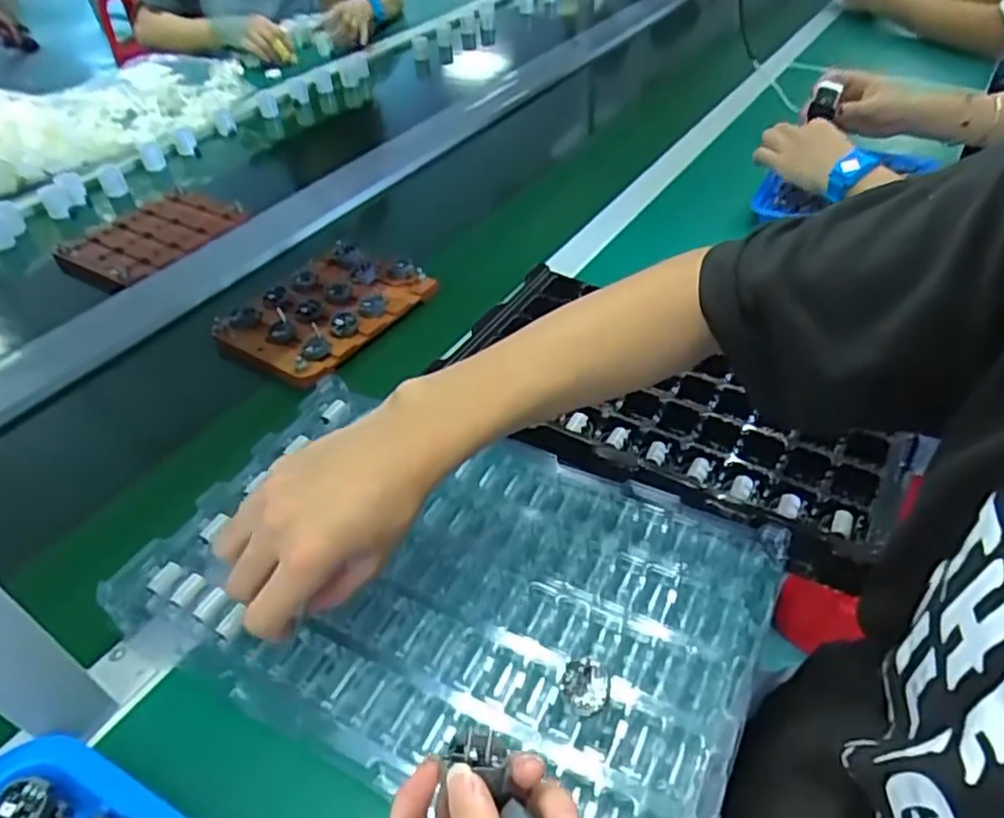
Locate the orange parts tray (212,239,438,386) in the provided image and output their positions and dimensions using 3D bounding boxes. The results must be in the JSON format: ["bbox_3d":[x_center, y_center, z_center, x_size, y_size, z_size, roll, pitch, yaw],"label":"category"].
[{"bbox_3d":[-0.180,-0.107,0.705,0.153,0.021,0.198,25,50,28],"label":"orange parts tray"}]

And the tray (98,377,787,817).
[{"bbox_3d":[-0.038,0.109,0.432,0.374,0.039,0.229,15,45,22],"label":"tray"}]

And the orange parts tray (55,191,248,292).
[{"bbox_3d":[-0.446,-0.221,0.866,0.157,0.027,0.192,26,51,29],"label":"orange parts tray"}]

